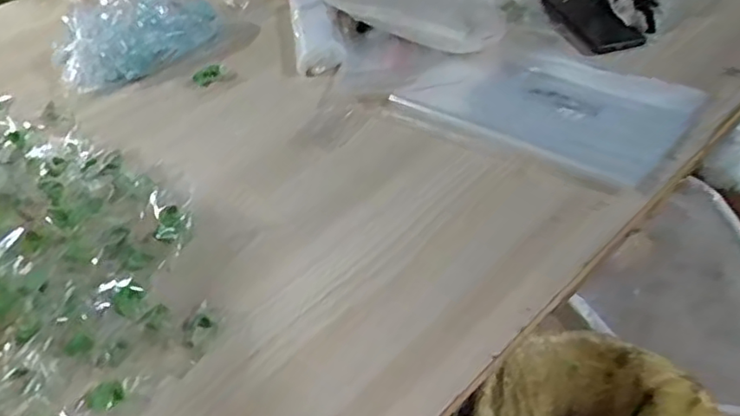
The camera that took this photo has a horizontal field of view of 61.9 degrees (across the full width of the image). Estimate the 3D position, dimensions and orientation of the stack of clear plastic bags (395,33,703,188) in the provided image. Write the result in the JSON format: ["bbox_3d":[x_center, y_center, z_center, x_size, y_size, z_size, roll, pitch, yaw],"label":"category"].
[{"bbox_3d":[0.210,-0.136,0.726,0.305,0.024,0.208,26,53,31],"label":"stack of clear plastic bags"}]

